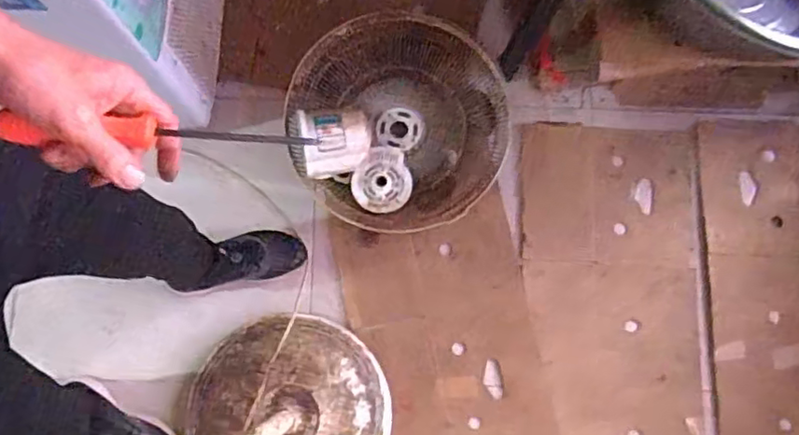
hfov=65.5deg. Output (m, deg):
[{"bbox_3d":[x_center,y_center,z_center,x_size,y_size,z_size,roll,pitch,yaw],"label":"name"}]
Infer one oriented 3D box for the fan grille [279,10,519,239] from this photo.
[{"bbox_3d":[-0.010,-0.197,1.305,0.457,0.108,0.437,0,80,1],"label":"fan grille"}]

